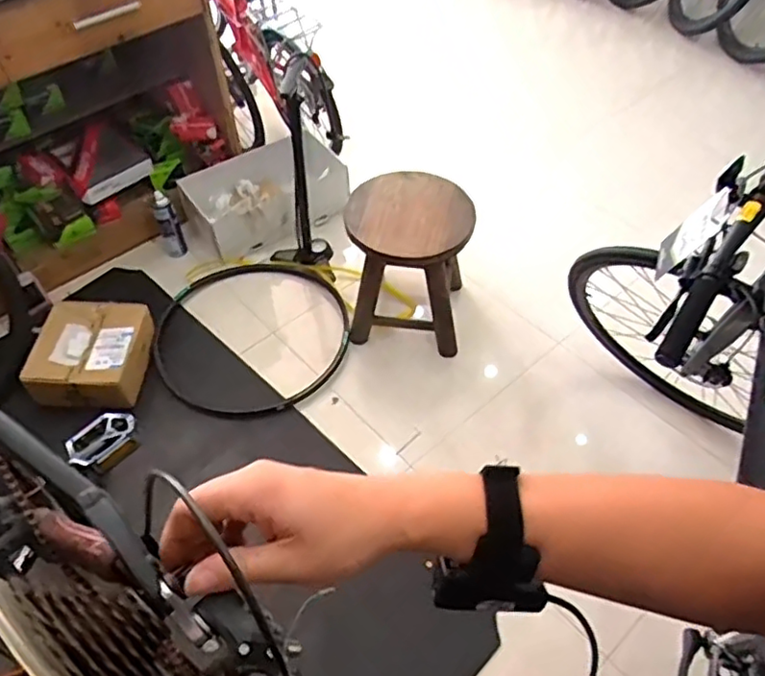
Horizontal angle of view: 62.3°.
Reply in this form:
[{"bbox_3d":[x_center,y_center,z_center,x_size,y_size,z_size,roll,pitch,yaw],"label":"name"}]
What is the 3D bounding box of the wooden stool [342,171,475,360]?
[{"bbox_3d":[0.074,-0.203,1.820,0.339,0.409,0.282,1,51,2],"label":"wooden stool"}]

